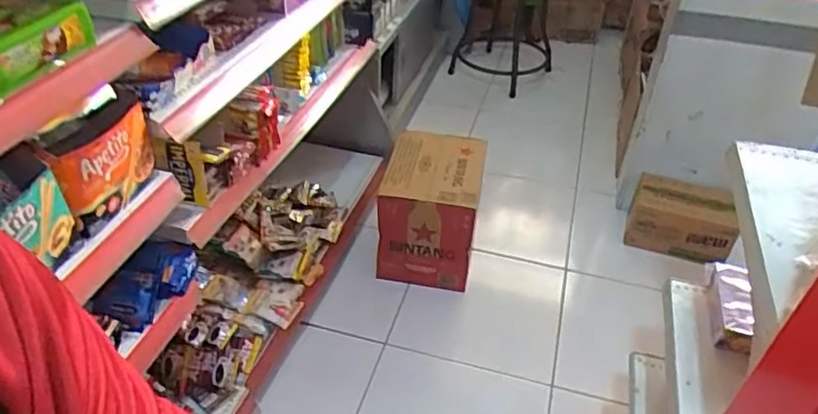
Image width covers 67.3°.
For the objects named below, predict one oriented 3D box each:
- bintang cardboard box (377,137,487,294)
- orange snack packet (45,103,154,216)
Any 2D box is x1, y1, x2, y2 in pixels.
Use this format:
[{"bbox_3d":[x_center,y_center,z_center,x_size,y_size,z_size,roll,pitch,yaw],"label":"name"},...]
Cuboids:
[{"bbox_3d":[0.053,0.012,1.594,0.236,0.298,0.285,8,39,7],"label":"bintang cardboard box"},{"bbox_3d":[-0.398,-0.057,0.822,0.026,0.107,0.161,11,39,10],"label":"orange snack packet"}]

